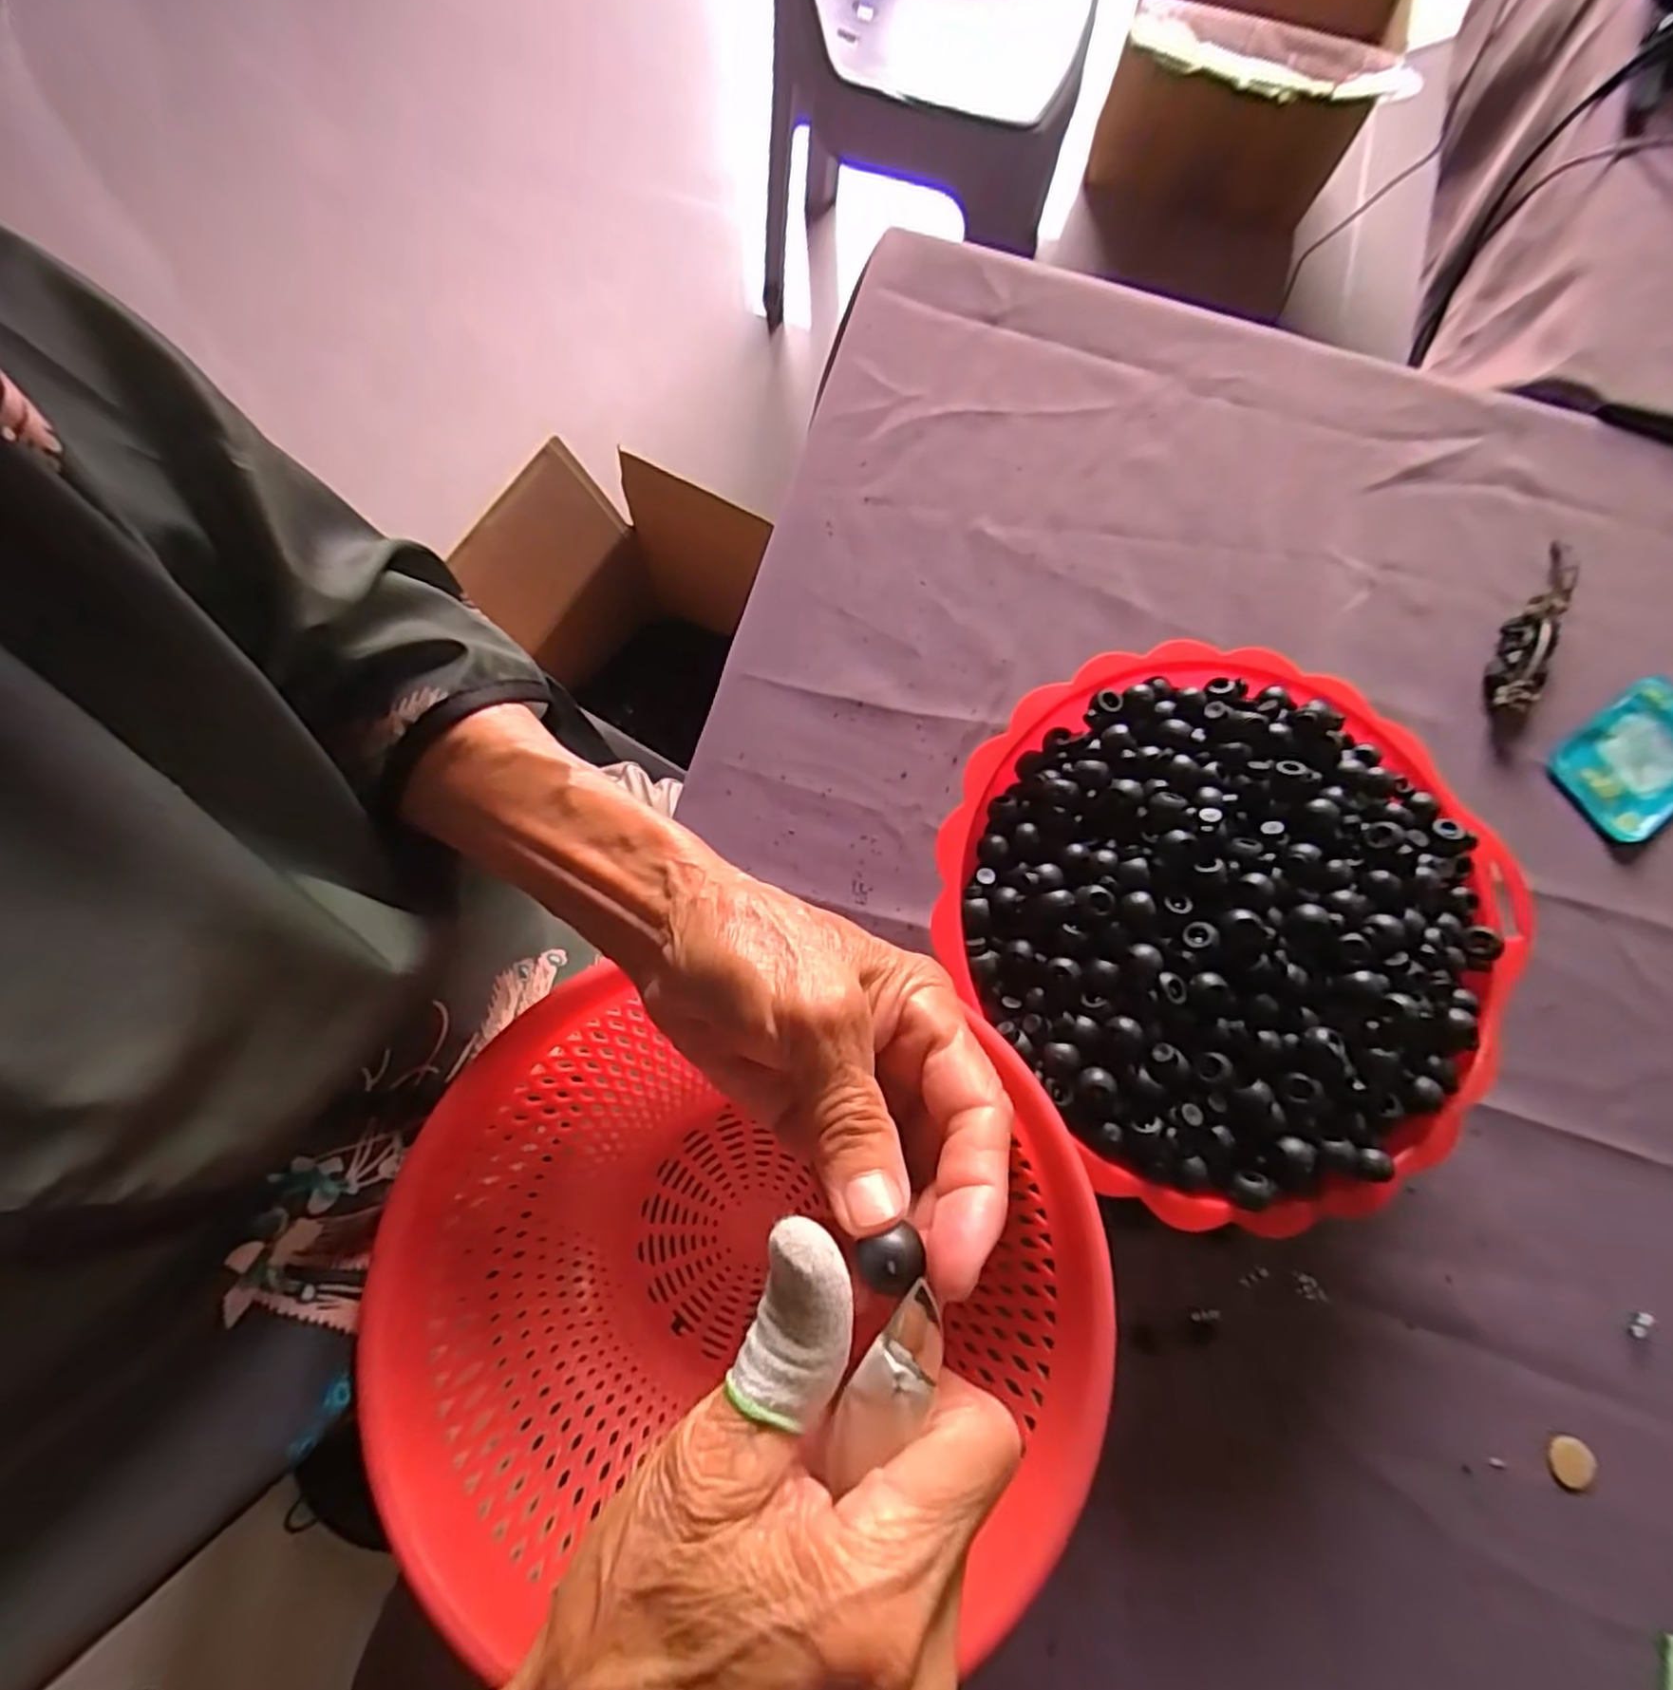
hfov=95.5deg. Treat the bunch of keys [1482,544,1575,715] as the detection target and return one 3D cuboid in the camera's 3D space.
[{"bbox_3d":[0.403,-0.129,0.437,0.025,0.019,0.119,27,78,5],"label":"bunch of keys"}]

